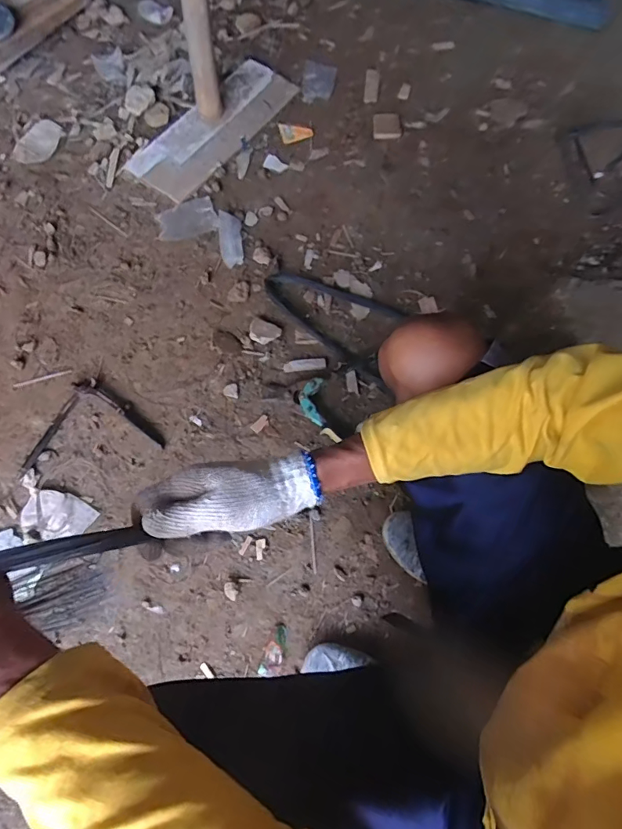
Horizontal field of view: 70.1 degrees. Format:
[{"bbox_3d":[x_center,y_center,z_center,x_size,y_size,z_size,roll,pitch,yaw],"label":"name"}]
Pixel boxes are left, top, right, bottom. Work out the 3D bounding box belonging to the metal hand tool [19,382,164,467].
[{"bbox_3d":[-0.437,0.008,0.881,0.256,0.023,0.157,-11,70,-6],"label":"metal hand tool"}]

